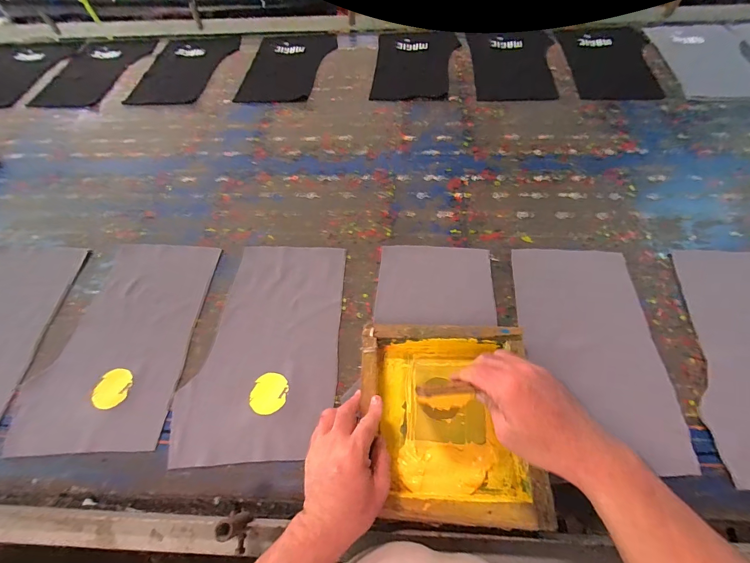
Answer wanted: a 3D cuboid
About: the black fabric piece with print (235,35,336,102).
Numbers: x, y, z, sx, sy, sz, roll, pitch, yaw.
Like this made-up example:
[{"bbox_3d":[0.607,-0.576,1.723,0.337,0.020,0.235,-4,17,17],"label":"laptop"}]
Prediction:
[{"bbox_3d":[-0.250,-0.622,0.950,0.225,0.009,0.331,4,62,5],"label":"black fabric piece with print"}]

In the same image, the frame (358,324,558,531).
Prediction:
[{"bbox_3d":[0.098,0.186,0.462,0.231,0.051,0.240,1,62,3],"label":"frame"}]

